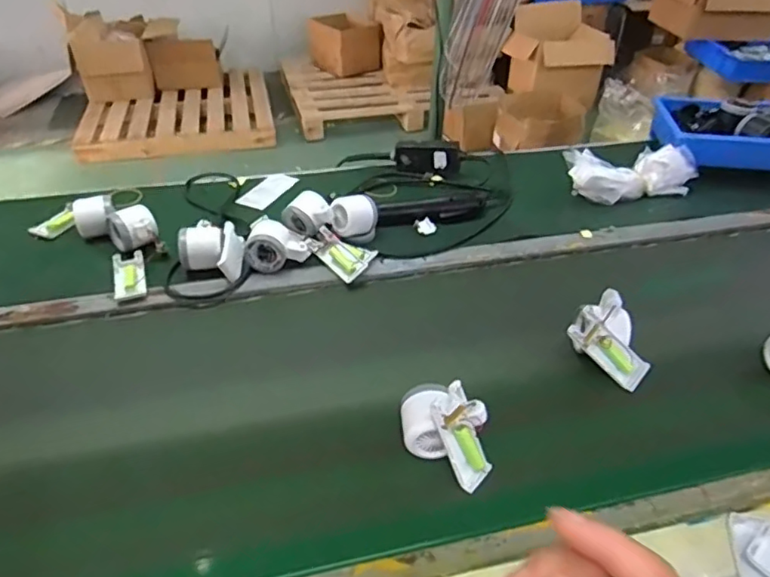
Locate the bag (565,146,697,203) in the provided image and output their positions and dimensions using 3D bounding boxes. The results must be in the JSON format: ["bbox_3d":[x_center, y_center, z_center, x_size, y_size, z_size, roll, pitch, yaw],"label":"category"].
[{"bbox_3d":[0.430,-0.203,1.024,0.228,0.077,0.101,-7,38,-10],"label":"bag"}]

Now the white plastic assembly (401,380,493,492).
[{"bbox_3d":[0.060,0.134,0.576,0.095,0.083,0.061,15,40,18],"label":"white plastic assembly"}]

